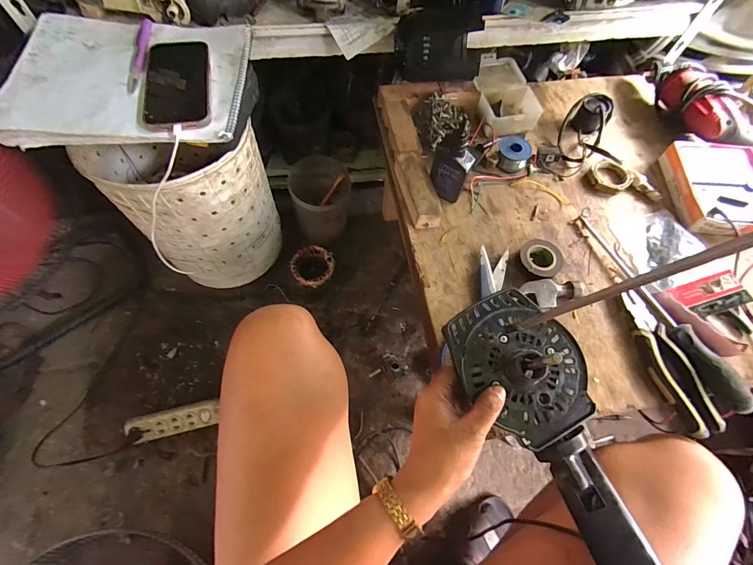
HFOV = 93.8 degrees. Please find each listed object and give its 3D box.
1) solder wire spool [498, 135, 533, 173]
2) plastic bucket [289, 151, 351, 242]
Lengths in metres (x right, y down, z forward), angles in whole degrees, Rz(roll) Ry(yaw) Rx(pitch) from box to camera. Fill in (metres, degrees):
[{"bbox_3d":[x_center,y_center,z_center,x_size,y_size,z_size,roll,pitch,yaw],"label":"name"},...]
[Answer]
[{"bbox_3d":[0.229,-0.214,0.590,0.052,0.031,0.052,1,64,-2],"label":"solder wire spool"},{"bbox_3d":[-0.130,-0.194,0.861,0.132,0.178,0.178,-1,65,-3],"label":"plastic bucket"}]

